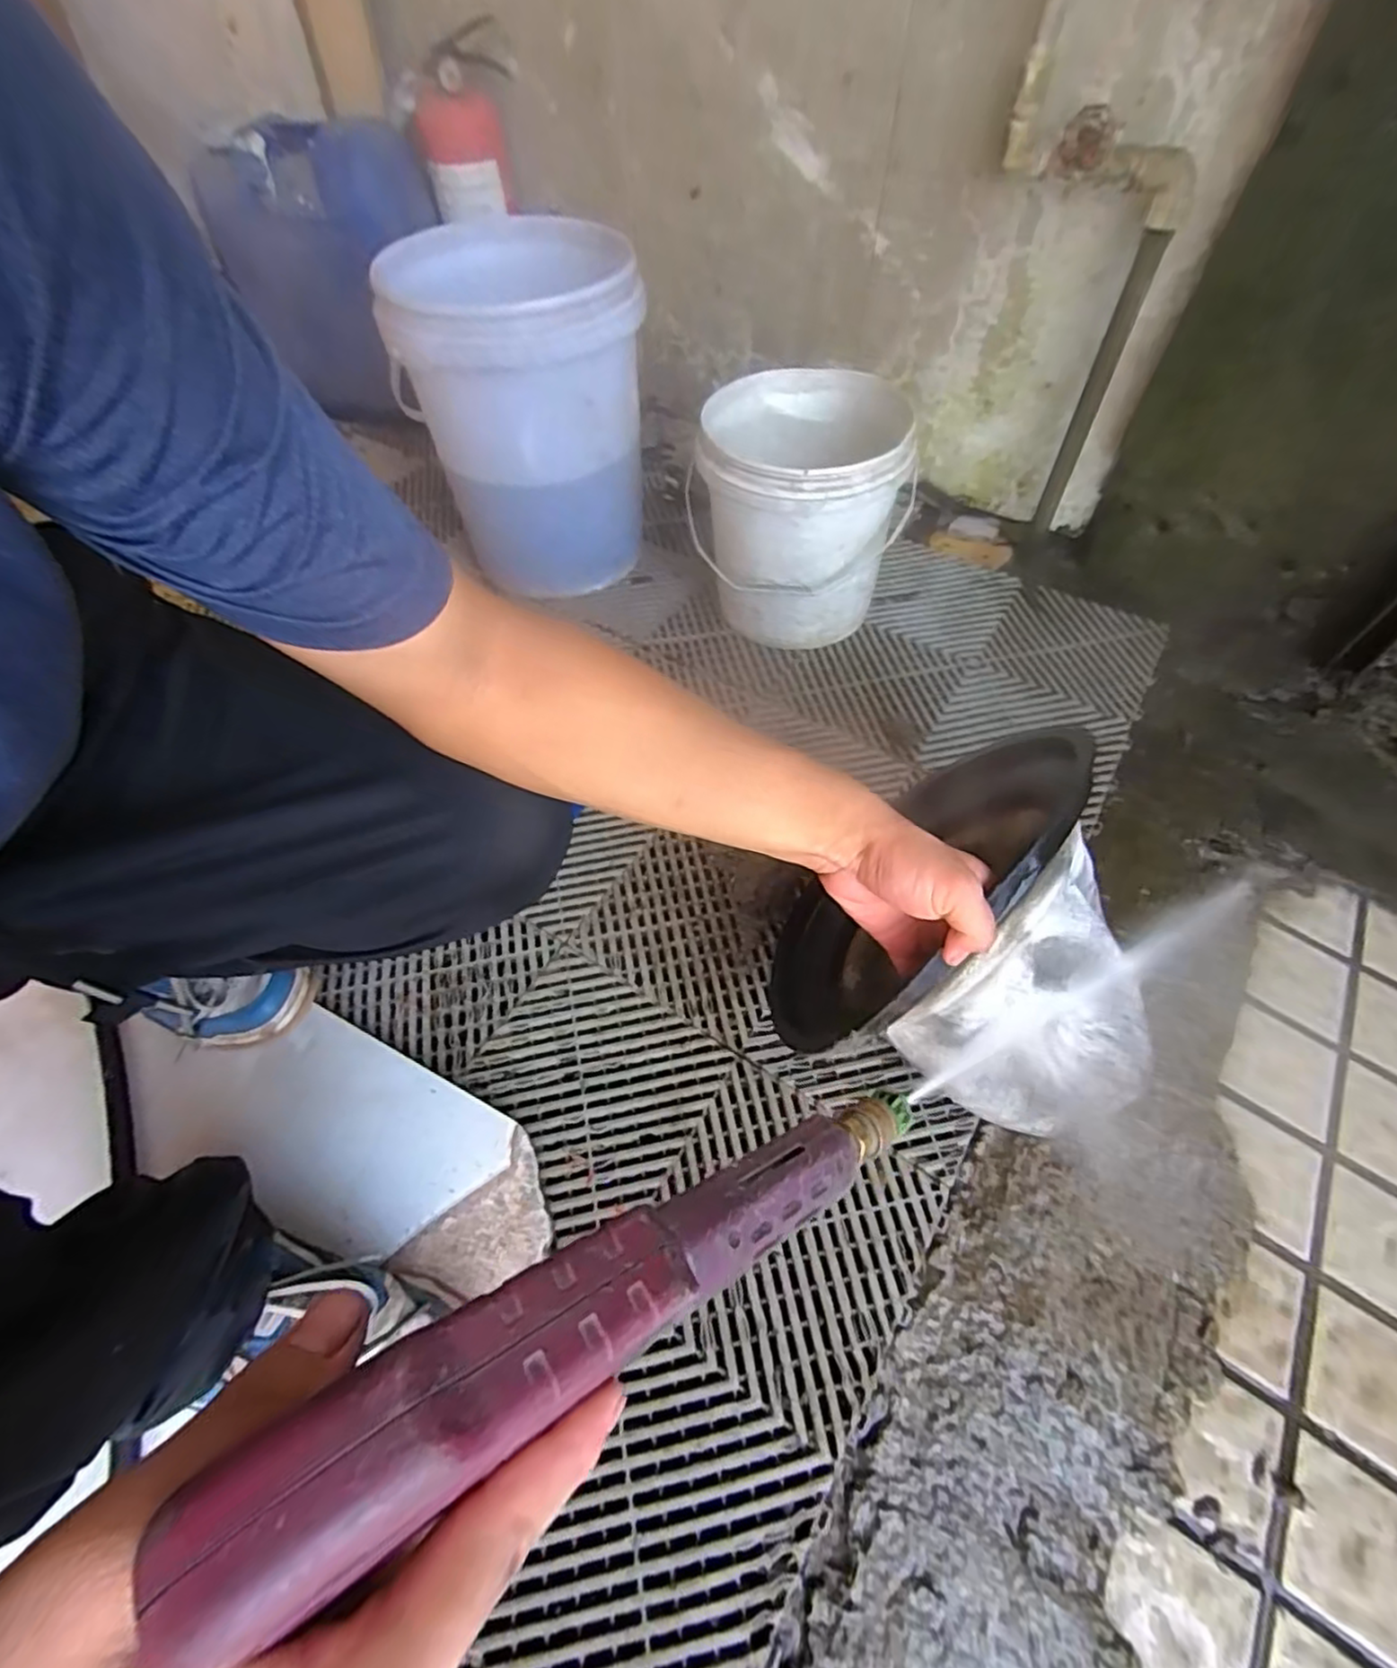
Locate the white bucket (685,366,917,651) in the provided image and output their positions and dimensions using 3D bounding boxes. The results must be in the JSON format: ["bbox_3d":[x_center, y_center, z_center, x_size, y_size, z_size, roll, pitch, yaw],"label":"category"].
[{"bbox_3d":[0.122,-0.395,0.858,0.237,0.246,0.233,0,57,1],"label":"white bucket"}]

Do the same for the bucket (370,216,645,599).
[{"bbox_3d":[-0.215,-0.547,0.892,0.278,0.331,0.315,-9,57,-5],"label":"bucket"}]

